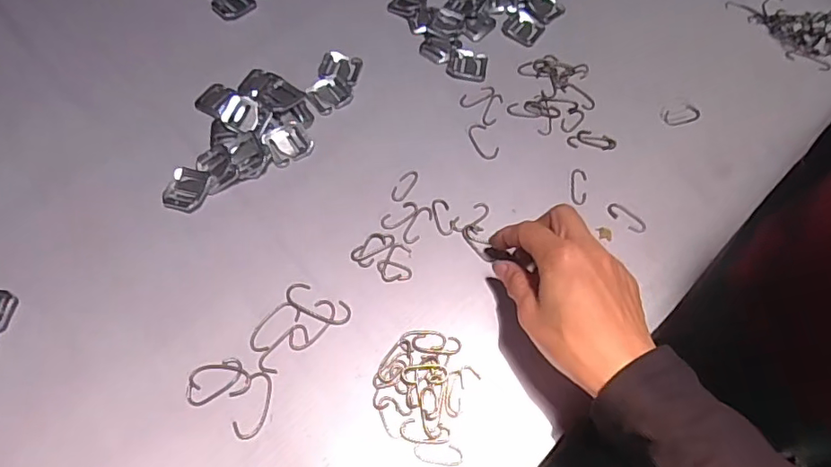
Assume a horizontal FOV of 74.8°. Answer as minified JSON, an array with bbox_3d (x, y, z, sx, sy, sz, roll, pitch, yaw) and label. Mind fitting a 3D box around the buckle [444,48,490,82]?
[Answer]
[{"bbox_3d":[0.048,-0.150,0.483,0.034,0.004,0.032,15,63,5],"label":"buckle"}]

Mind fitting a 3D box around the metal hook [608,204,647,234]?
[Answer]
[{"bbox_3d":[0.163,-0.012,0.419,0.013,0.004,0.031,-39,70,-20],"label":"metal hook"}]

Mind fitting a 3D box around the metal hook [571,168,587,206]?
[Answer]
[{"bbox_3d":[0.130,-0.038,0.431,0.012,0.004,0.032,5,62,0],"label":"metal hook"}]

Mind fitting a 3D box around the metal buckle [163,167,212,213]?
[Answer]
[{"bbox_3d":[-0.175,-0.033,0.417,0.028,0.005,0.036,12,63,4],"label":"metal buckle"}]

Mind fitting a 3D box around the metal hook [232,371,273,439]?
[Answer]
[{"bbox_3d":[-0.102,0.109,0.346,0.018,0.004,0.042,11,63,3],"label":"metal hook"}]

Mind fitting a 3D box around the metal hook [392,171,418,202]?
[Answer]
[{"bbox_3d":[-0.008,-0.038,0.426,0.013,0.004,0.031,28,65,12],"label":"metal hook"}]

